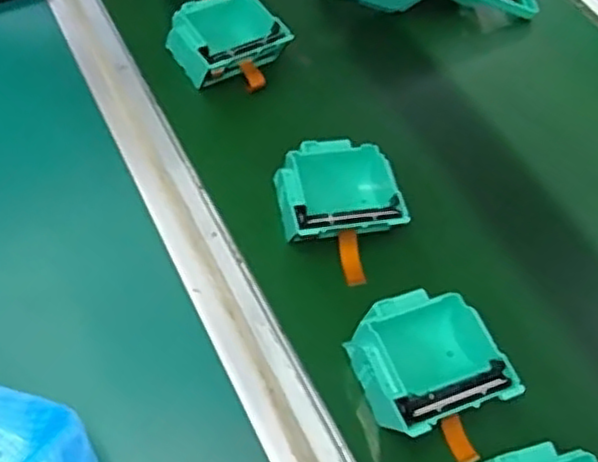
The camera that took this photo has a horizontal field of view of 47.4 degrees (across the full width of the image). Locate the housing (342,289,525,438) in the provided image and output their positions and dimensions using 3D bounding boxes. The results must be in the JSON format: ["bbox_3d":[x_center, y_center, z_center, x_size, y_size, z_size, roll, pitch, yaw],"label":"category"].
[{"bbox_3d":[0.074,0.078,0.401,0.082,0.047,0.080,-16,60,-17],"label":"housing"}]

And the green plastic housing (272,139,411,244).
[{"bbox_3d":[0.024,-0.024,0.454,0.083,0.036,0.080,-4,57,-10],"label":"green plastic housing"}]

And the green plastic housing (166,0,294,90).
[{"bbox_3d":[-0.059,-0.148,0.534,0.077,0.041,0.077,-26,64,-22],"label":"green plastic housing"}]

